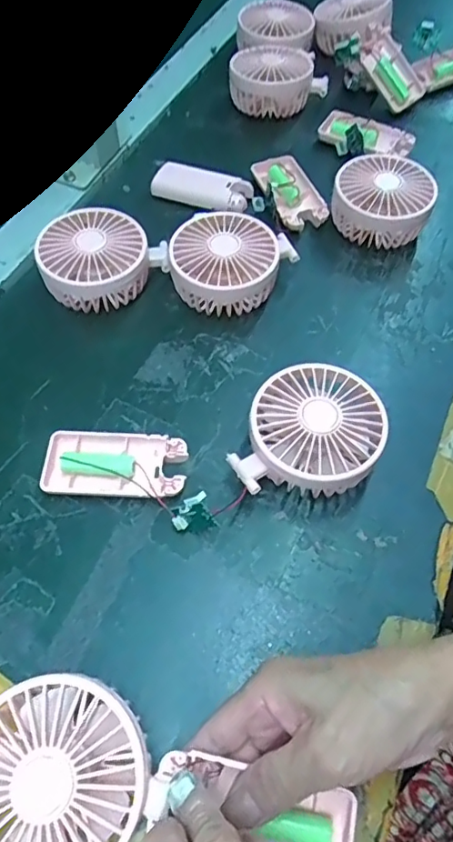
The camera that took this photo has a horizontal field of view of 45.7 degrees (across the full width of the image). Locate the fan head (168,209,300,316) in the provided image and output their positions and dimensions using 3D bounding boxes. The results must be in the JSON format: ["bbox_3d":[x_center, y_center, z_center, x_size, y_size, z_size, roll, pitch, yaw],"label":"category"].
[{"bbox_3d":[0.000,-0.127,0.439,0.084,0.046,0.086,0,59,-1],"label":"fan head"}]

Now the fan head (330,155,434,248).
[{"bbox_3d":[0.137,-0.193,0.477,0.085,0.046,0.085,20,61,11],"label":"fan head"}]

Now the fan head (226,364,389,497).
[{"bbox_3d":[0.057,0.011,0.360,0.086,0.047,0.093,0,59,-1],"label":"fan head"}]

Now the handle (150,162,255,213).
[{"bbox_3d":[-0.023,-0.215,0.498,0.092,0.018,0.036,20,61,11],"label":"handle"}]

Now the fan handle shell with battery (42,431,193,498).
[{"bbox_3d":[-0.075,0.031,0.365,0.093,0.016,0.044,3,59,1],"label":"fan handle shell with battery"}]

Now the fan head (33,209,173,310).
[{"bbox_3d":[-0.104,-0.130,0.441,0.091,0.043,0.083,-37,66,-21],"label":"fan head"}]

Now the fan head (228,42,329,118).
[{"bbox_3d":[0.049,-0.374,0.585,0.096,0.047,0.097,0,59,-1],"label":"fan head"}]

